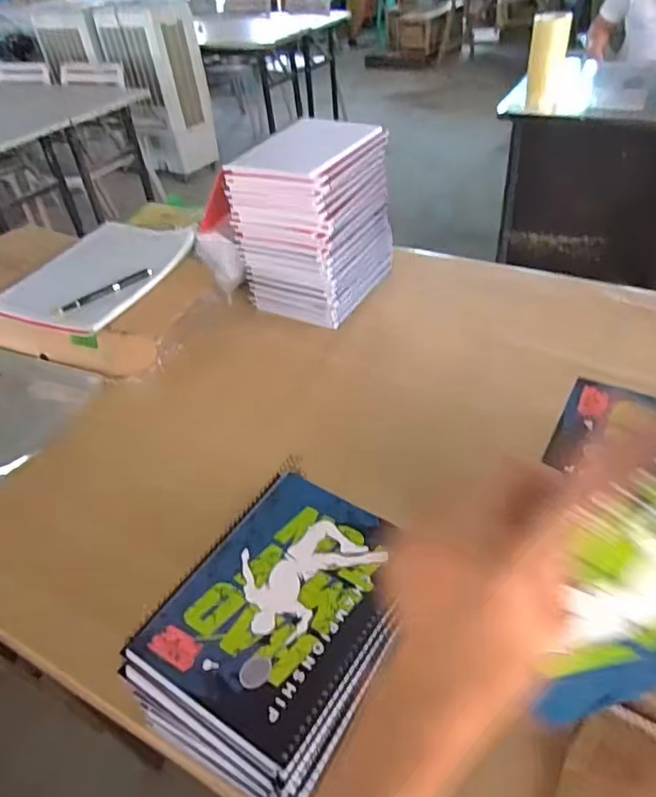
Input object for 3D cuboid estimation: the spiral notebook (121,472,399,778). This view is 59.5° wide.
[{"bbox_3d":[-0.039,0.154,0.463,0.157,0.009,0.206,21,48,28],"label":"spiral notebook"}]

